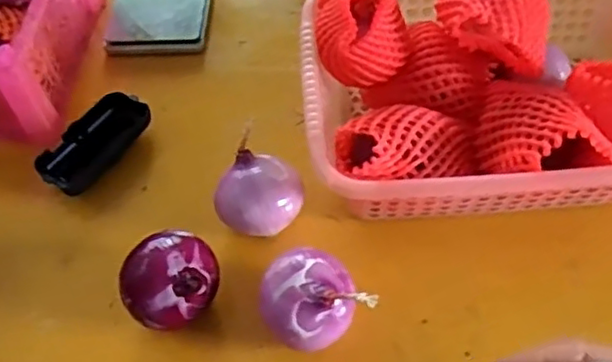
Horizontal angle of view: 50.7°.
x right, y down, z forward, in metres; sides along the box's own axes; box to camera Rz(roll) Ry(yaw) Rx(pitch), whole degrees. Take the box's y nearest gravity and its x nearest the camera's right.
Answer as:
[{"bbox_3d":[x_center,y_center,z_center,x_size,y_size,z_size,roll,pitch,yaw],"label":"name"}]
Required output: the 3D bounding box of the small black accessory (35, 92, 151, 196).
[{"bbox_3d":[-0.195,-0.036,0.594,0.050,0.025,0.108,26,61,21],"label":"small black accessory"}]

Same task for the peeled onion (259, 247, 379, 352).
[{"bbox_3d":[0.002,0.088,0.470,0.070,0.059,0.070,-26,57,-14],"label":"peeled onion"}]

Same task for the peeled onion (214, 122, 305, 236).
[{"bbox_3d":[-0.039,0.015,0.523,0.062,0.063,0.065,-2,54,3],"label":"peeled onion"}]

